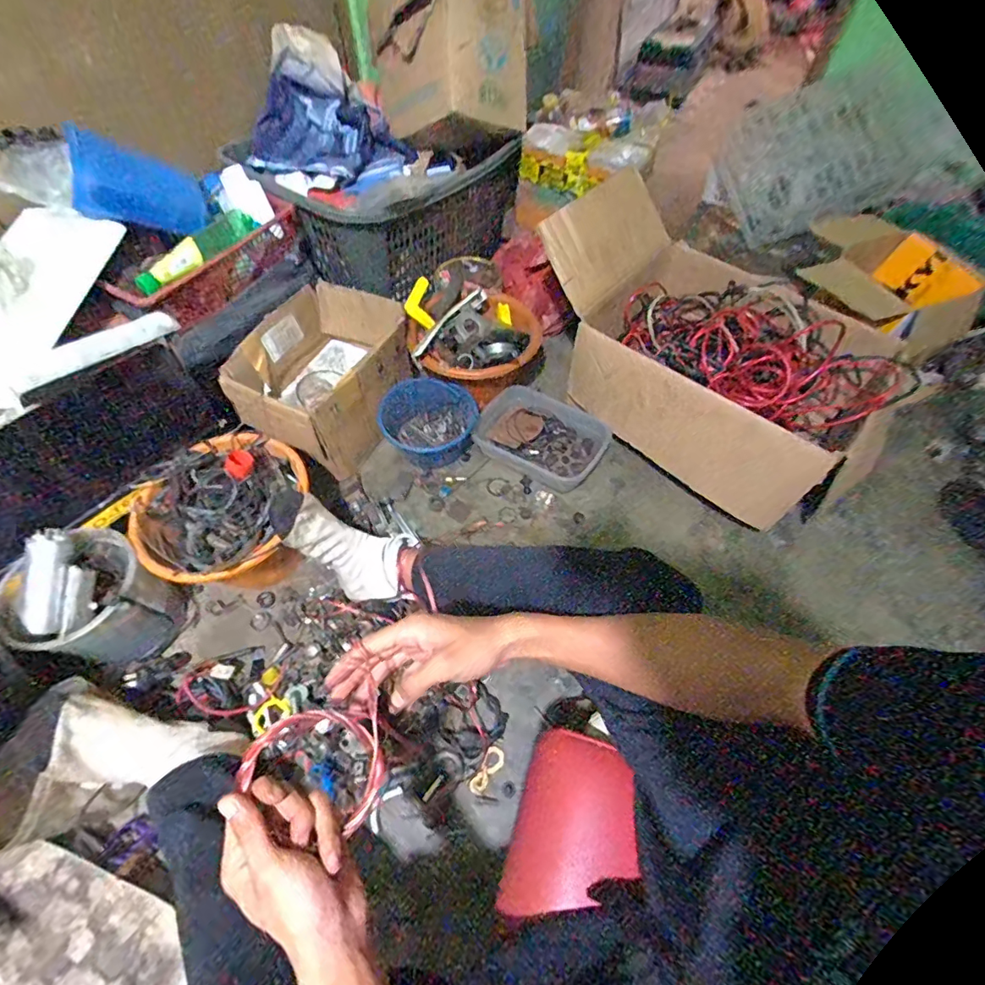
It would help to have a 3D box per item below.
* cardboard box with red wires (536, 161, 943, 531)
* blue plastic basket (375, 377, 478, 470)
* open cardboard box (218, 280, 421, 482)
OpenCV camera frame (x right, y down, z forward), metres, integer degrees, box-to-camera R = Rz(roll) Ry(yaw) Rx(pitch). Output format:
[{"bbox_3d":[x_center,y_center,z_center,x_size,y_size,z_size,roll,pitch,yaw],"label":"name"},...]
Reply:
[{"bbox_3d":[0.422,-0.278,0.958,0.645,0.338,0.390,35,63,20],"label":"cardboard box with red wires"},{"bbox_3d":[-0.126,-0.139,0.975,0.174,0.099,0.168,32,62,18],"label":"blue plastic basket"},{"bbox_3d":[-0.321,-0.213,0.937,0.245,0.182,0.321,22,60,13],"label":"open cardboard box"}]

